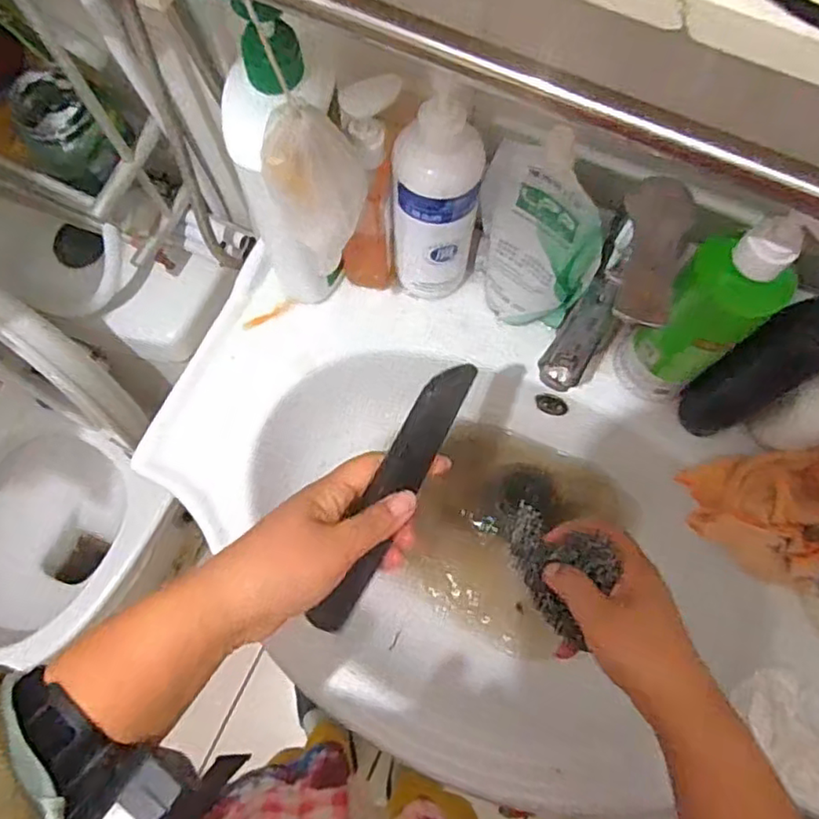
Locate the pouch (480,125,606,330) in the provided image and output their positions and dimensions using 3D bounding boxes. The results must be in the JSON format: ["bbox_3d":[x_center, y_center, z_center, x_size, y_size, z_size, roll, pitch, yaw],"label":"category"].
[{"bbox_3d":[0.090,-0.128,0.460,0.038,0.209,0.103,-42,78,-10],"label":"pouch"}]

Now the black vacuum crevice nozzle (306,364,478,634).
[{"bbox_3d":[-0.014,0.057,0.371,0.030,0.013,0.187,22,105,-14],"label":"black vacuum crevice nozzle"}]

